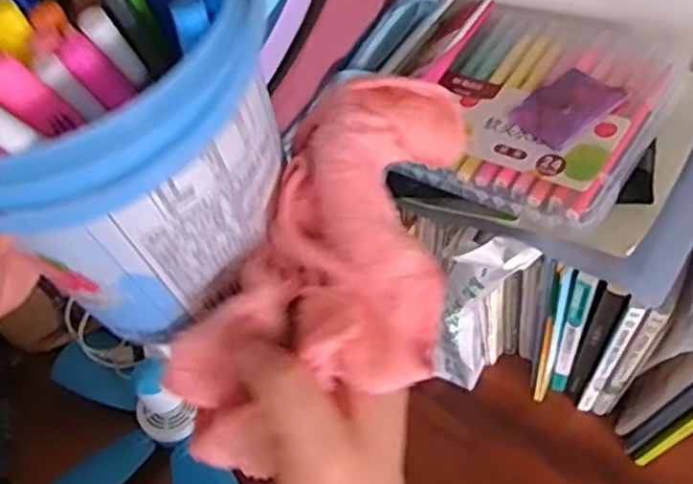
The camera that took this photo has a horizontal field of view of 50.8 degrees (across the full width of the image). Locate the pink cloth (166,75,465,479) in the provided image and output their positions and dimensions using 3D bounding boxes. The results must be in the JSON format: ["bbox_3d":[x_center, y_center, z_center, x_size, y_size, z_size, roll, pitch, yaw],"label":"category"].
[{"bbox_3d":[-0.001,0.016,0.285,0.086,0.071,0.151,29,64,20],"label":"pink cloth"}]

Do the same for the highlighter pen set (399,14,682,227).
[{"bbox_3d":[0.151,-0.111,0.577,0.180,0.047,0.191,29,64,20],"label":"highlighter pen set"}]

